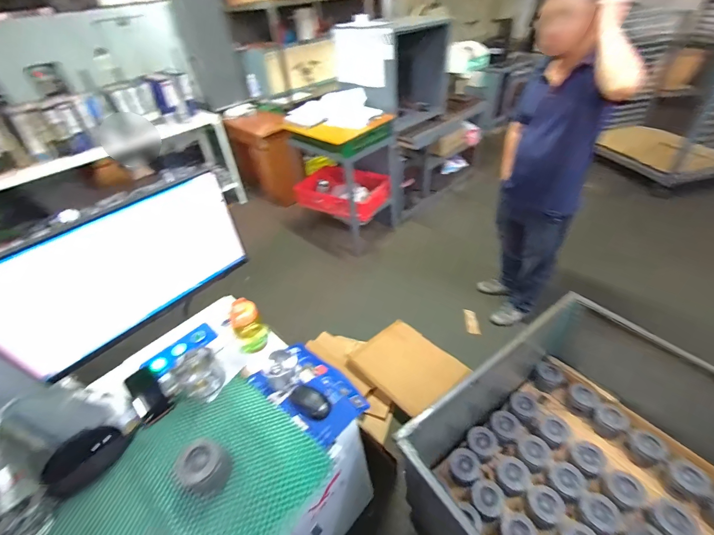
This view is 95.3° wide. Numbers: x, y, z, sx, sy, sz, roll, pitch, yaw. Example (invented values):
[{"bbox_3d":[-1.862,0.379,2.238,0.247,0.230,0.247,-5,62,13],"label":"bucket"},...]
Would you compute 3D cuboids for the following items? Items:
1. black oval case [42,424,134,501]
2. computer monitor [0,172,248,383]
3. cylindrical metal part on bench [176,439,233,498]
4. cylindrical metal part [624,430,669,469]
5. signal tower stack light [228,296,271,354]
[{"bbox_3d":[-0.615,0.430,0.736,0.097,0.057,0.154,15,45,26],"label":"black oval case"},{"bbox_3d":[-0.491,0.002,0.714,0.048,0.271,0.495,25,49,33],"label":"computer monitor"},{"bbox_3d":[-0.322,0.422,0.686,0.089,0.067,0.082,-5,40,4],"label":"cylindrical metal part on bench"},{"bbox_3d":[0.902,0.571,1.022,0.082,0.073,0.087,-5,40,4],"label":"cylindrical metal part"},{"bbox_3d":[-0.317,0.179,0.962,0.086,0.187,0.078,-34,46,-28],"label":"signal tower stack light"}]

